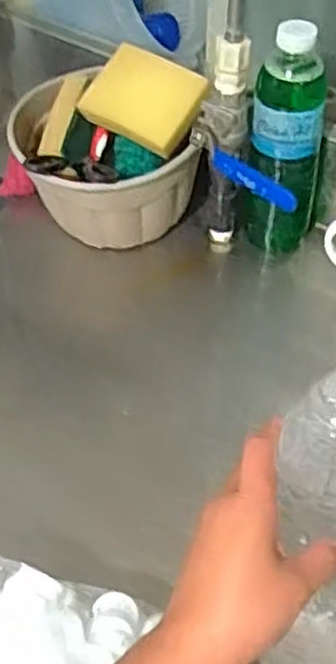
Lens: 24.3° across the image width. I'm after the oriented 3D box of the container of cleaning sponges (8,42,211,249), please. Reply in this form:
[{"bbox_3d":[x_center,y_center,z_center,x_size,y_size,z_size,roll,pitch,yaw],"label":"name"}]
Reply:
[{"bbox_3d":[-0.055,-0.167,0.726,0.172,0.127,0.147,4,50,3],"label":"container of cleaning sponges"}]

